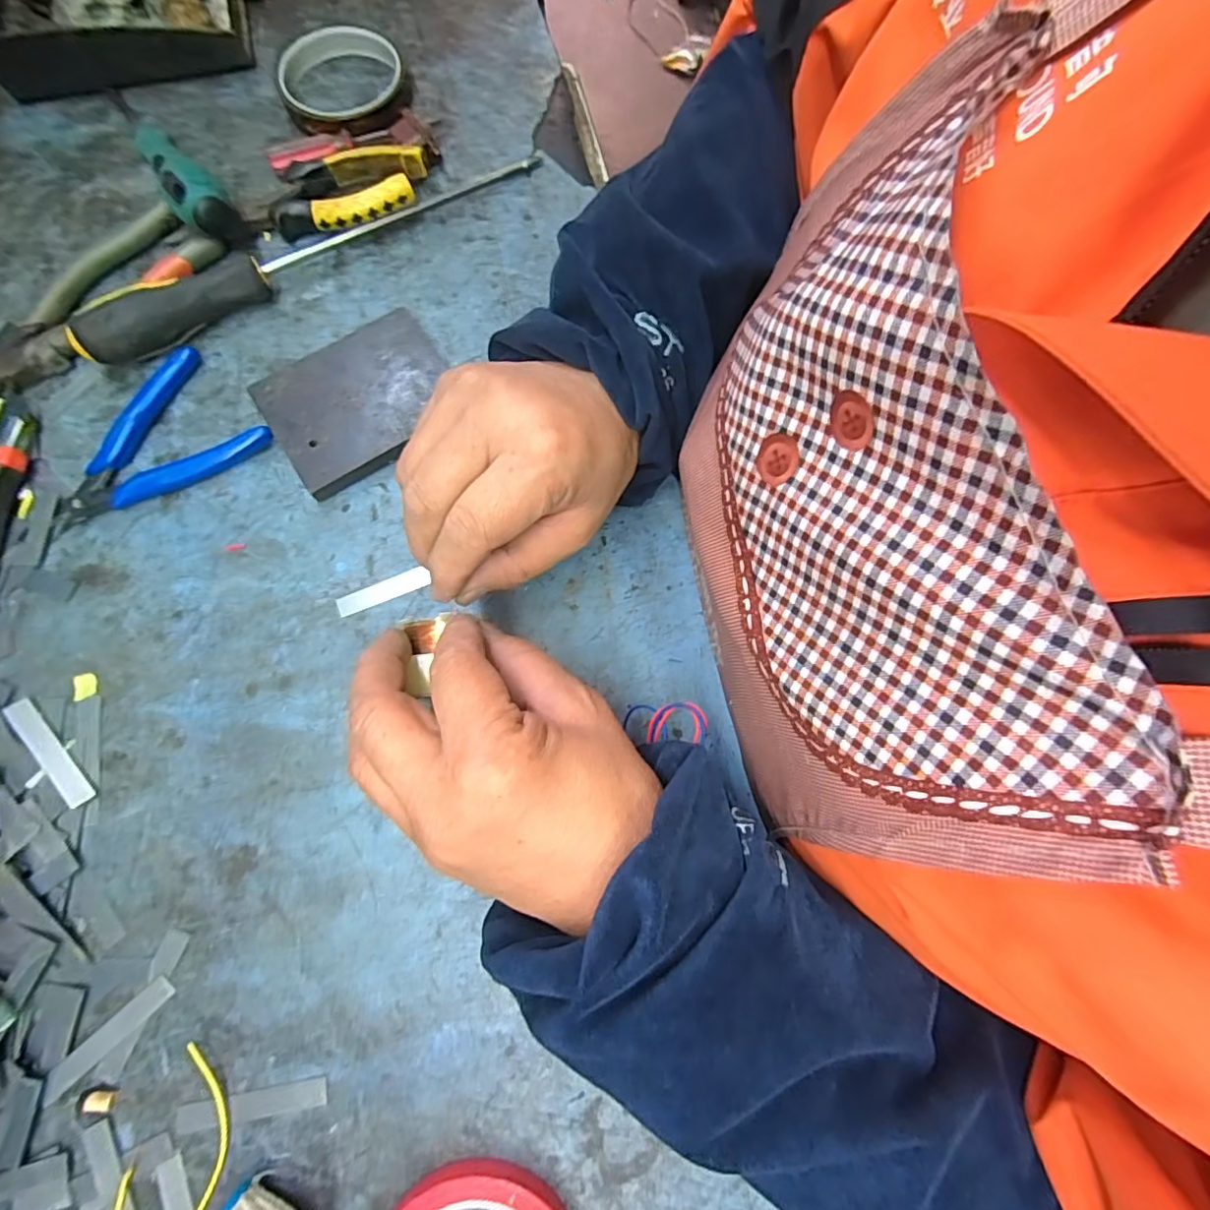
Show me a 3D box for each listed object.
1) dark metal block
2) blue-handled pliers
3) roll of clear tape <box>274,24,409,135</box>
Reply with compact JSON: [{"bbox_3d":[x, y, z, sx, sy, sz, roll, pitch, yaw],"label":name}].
[{"bbox_3d":[-0.146,-0.125,0.338,0.106,0.015,0.087,-35,80,-9],"label":"dark metal block"},{"bbox_3d":[-0.262,-0.096,0.323,0.118,0.014,0.077,-31,79,-9],"label":"blue-handled pliers"},{"bbox_3d":[-0.180,-0.363,0.390,0.084,0.016,0.094,-20,78,-7],"label":"roll of clear tape"}]

